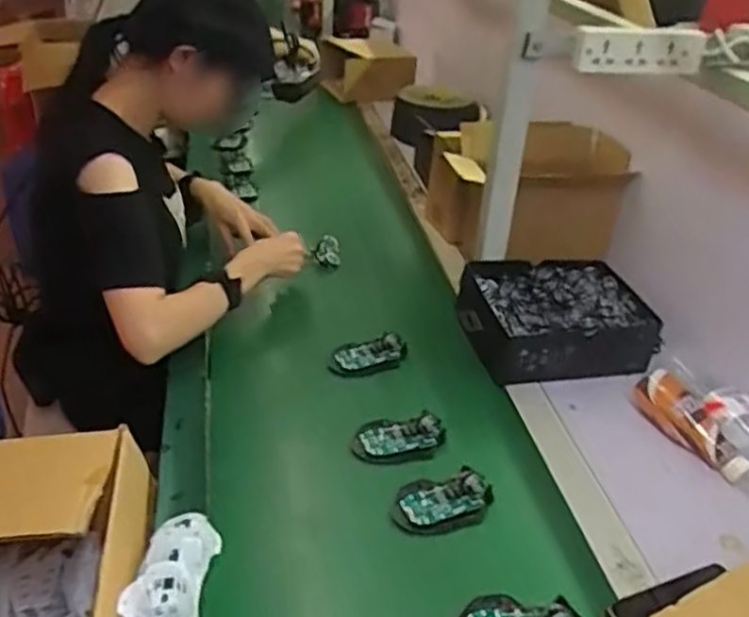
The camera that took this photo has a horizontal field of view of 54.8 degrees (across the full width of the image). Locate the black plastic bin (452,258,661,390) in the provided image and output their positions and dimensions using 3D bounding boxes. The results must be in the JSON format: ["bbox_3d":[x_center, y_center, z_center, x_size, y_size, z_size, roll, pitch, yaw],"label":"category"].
[{"bbox_3d":[0.258,0.018,1.052,0.259,0.094,0.193,-5,32,-13],"label":"black plastic bin"}]

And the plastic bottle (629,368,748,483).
[{"bbox_3d":[0.397,0.139,0.900,0.052,0.065,0.160,-19,37,-32],"label":"plastic bottle"}]

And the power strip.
[{"bbox_3d":[0.337,-0.329,0.923,0.181,0.053,0.032,-7,32,-16],"label":"power strip"}]

